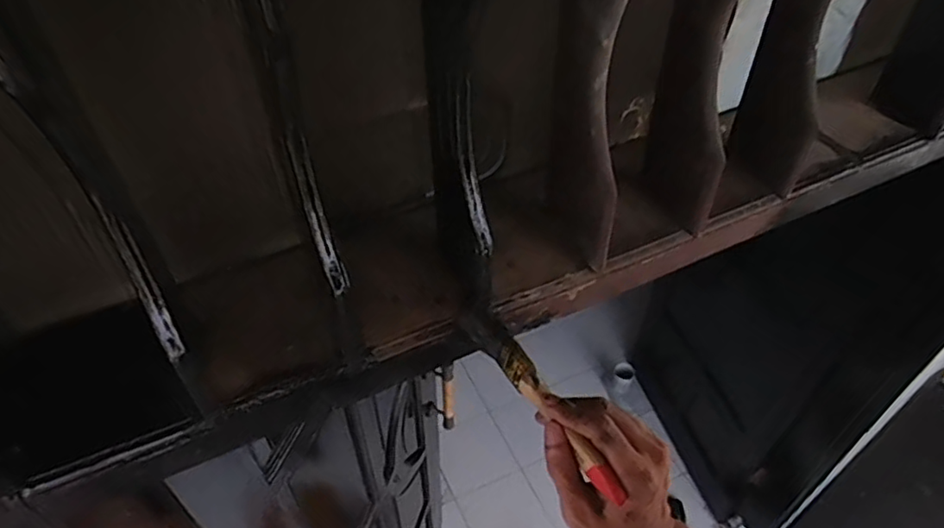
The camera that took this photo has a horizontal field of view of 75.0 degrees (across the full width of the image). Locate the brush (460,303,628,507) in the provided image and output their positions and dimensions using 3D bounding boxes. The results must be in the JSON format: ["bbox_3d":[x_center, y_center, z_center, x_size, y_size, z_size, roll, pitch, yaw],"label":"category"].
[{"bbox_3d":[0.044,0.093,0.427,0.019,0.029,0.157,-26,58,-24],"label":"brush"}]

